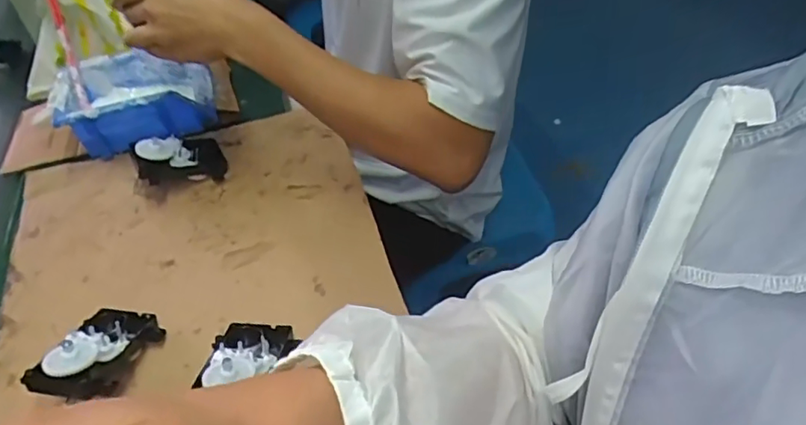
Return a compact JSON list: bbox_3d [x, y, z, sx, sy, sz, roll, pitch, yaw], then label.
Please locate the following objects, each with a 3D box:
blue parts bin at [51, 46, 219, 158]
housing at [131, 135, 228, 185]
[{"bbox_3d":[-0.360,-0.155,0.772,0.192,0.071,0.134,-10,46,-6],"label":"blue parts bin"},{"bbox_3d":[-0.274,-0.067,0.693,0.098,0.052,0.064,-24,49,-18],"label":"housing"}]

